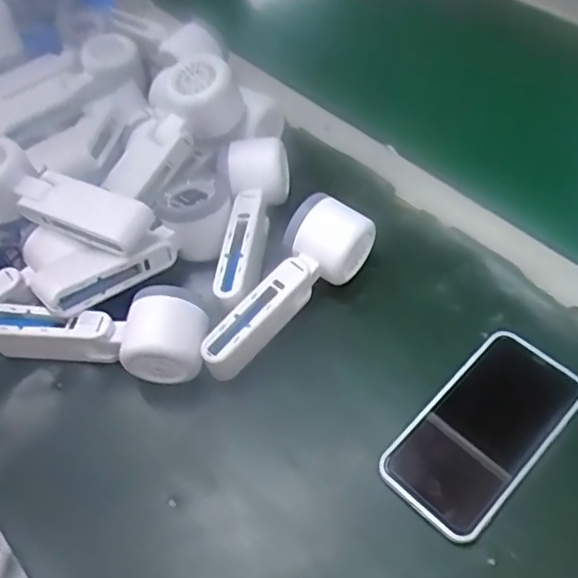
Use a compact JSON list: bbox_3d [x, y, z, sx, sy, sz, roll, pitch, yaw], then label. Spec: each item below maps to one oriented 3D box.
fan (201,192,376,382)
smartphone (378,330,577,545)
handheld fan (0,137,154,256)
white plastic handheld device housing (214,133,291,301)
[{"bbox_3d":[-0.002,-0.001,0.455,0.050,0.052,0.159,30,63,23],"label":"fan"},{"bbox_3d":[0.131,0.093,0.407,0.075,0.007,0.145,37,66,26],"label":"smartphone"},{"bbox_3d":[-0.182,-0.069,0.460,0.151,0.050,0.062,19,58,18],"label":"handheld fan"},{"bbox_3d":[-0.031,-0.056,0.489,0.052,0.041,0.163,1,56,6],"label":"white plastic handheld device housing"}]

